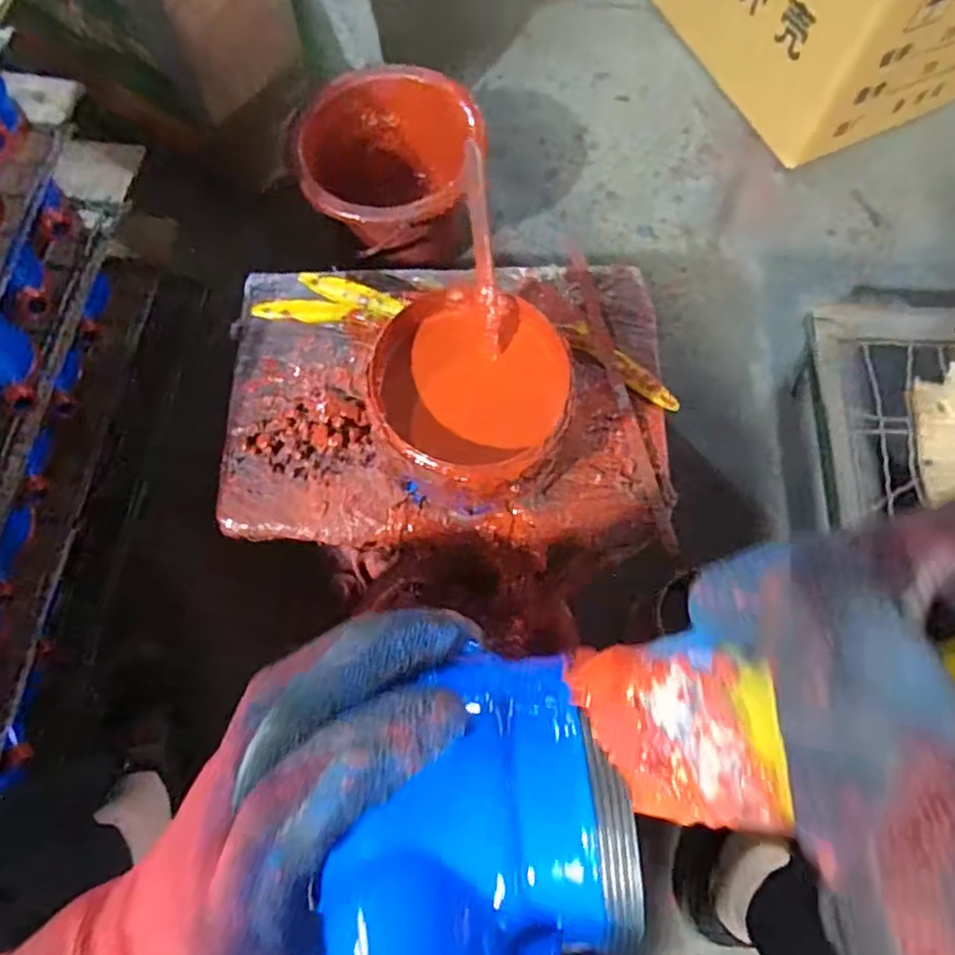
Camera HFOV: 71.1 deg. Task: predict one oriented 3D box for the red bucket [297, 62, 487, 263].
[{"bbox_3d":[-0.095,-0.334,0.796,0.185,0.170,0.210,22,73,7],"label":"red bucket"}]

